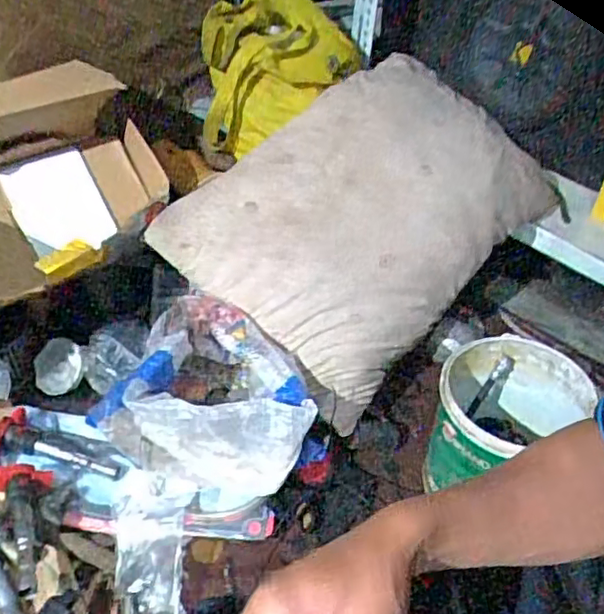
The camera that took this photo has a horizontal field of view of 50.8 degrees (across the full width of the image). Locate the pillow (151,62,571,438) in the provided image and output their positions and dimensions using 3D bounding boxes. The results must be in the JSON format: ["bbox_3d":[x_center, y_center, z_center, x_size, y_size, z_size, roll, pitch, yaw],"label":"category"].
[{"bbox_3d":[0.114,-0.148,0.936,0.371,0.115,0.556,46,71,2],"label":"pillow"}]

